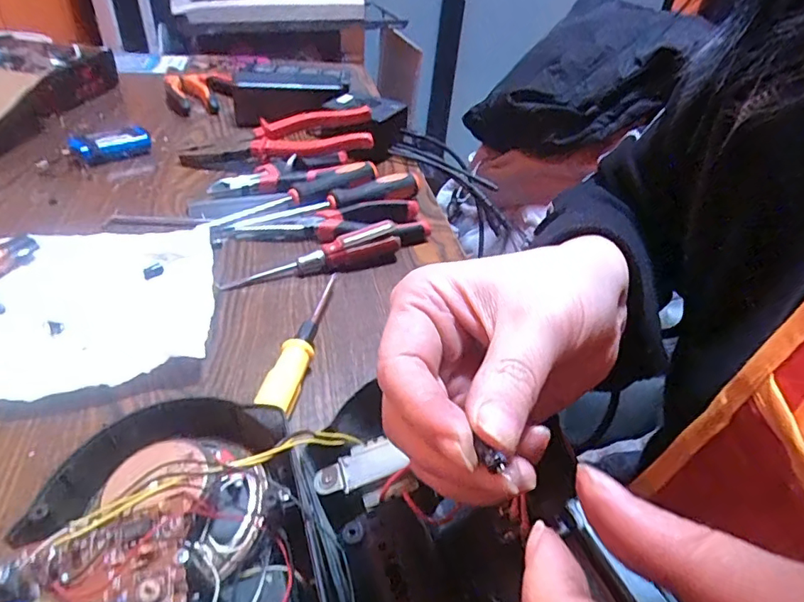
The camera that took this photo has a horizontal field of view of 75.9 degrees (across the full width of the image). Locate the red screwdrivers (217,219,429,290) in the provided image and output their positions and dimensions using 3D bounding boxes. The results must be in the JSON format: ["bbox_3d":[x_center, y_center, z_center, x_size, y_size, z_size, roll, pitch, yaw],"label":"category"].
[{"bbox_3d":[-0.049,-0.039,0.408,0.177,0.027,0.025,-18,45,-28],"label":"red screwdrivers"}]

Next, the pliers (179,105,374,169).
[{"bbox_3d":[-0.127,-0.164,0.530,0.192,0.033,0.059,-13,41,-3],"label":"pliers"}]

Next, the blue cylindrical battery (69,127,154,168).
[{"bbox_3d":[-0.292,-0.155,0.519,0.072,0.028,0.036,-23,47,-33],"label":"blue cylindrical battery"}]

